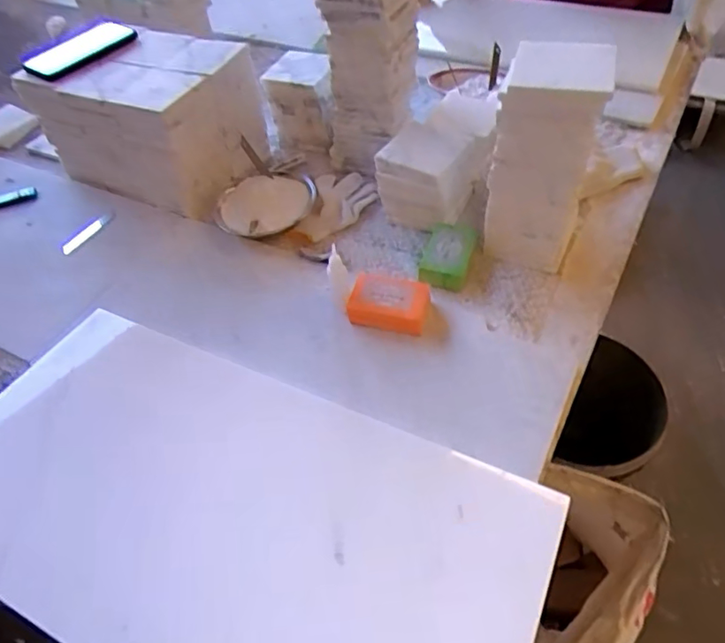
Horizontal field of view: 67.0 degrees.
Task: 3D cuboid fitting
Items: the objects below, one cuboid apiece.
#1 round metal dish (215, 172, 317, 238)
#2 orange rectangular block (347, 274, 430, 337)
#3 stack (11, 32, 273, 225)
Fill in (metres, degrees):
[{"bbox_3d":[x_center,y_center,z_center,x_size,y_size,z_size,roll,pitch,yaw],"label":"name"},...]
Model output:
[{"bbox_3d":[-0.145,-0.180,0.824,0.145,0.031,0.123,-31,56,-19],"label":"round metal dish"},{"bbox_3d":[0.035,-0.024,0.683,0.092,0.031,0.069,13,54,14],"label":"orange rectangular block"},{"bbox_3d":[-0.335,-0.328,0.903,0.329,0.203,0.217,20,56,19],"label":"stack"}]

